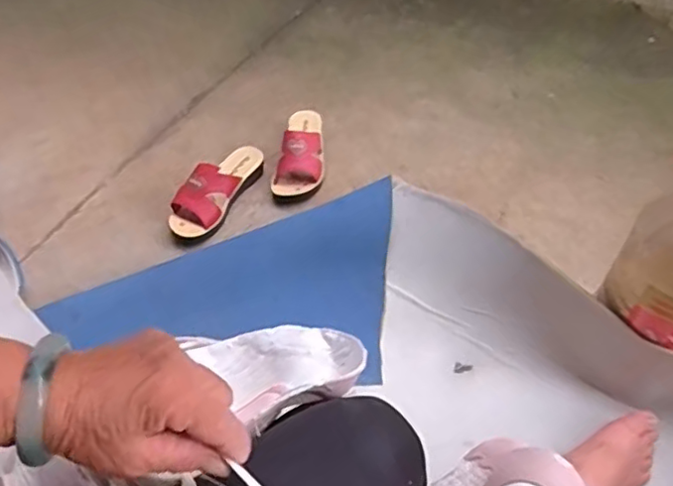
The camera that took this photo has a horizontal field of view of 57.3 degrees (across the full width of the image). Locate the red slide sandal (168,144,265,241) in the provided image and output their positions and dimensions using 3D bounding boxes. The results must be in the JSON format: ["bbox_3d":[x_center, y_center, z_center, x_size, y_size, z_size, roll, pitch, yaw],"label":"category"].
[{"bbox_3d":[-0.210,-0.099,1.073,0.077,0.069,0.216,21,54,19],"label":"red slide sandal"}]

